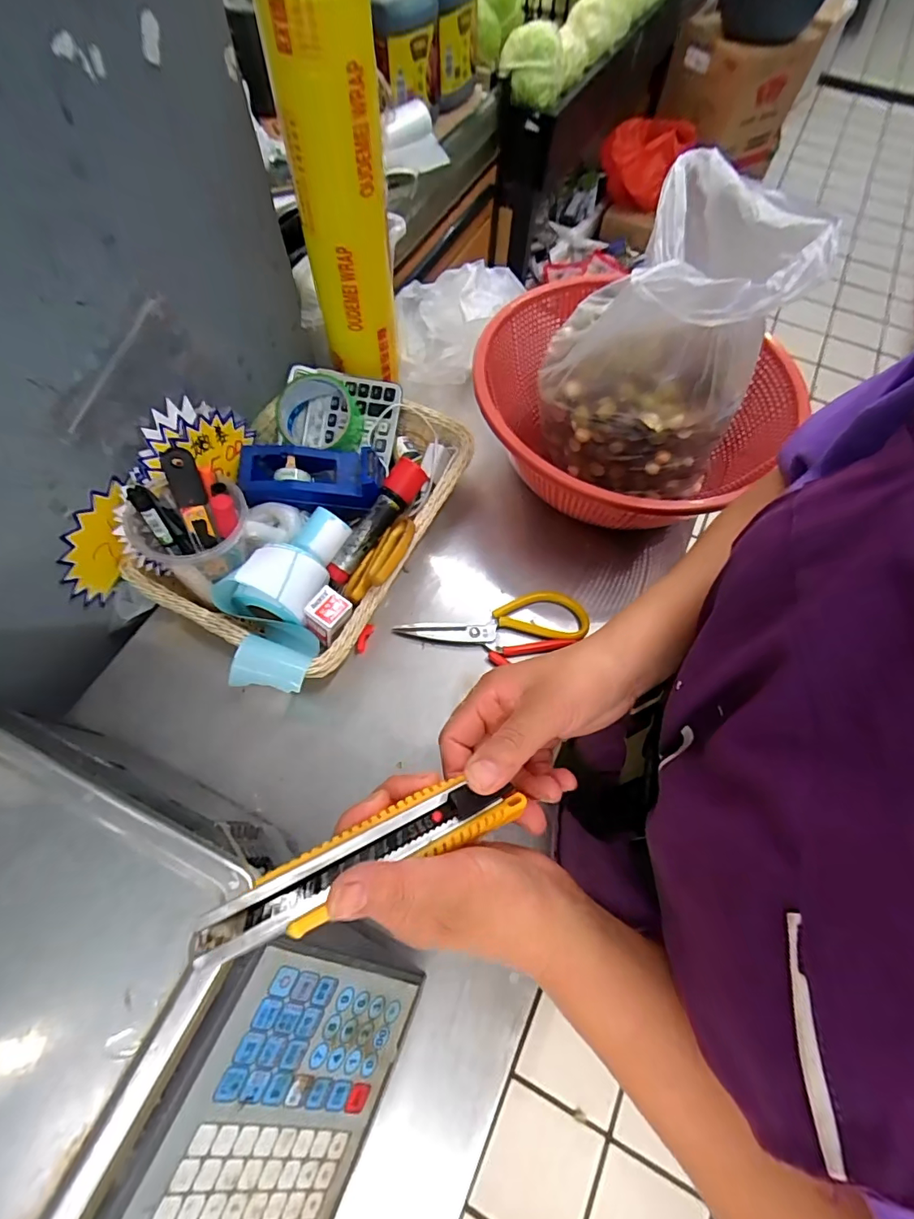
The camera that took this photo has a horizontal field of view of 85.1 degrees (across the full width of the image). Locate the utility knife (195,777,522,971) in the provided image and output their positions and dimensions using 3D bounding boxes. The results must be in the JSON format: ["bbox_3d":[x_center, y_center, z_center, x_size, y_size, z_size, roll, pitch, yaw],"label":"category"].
[{"bbox_3d":[-0.036,0.109,0.225,0.143,0.008,0.029,-14,60,-28],"label":"utility knife"}]

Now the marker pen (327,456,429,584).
[{"bbox_3d":[-0.089,-0.097,0.547,0.027,0.036,0.153,33,83,16],"label":"marker pen"}]

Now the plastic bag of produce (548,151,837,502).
[{"bbox_3d":[0.192,-0.267,0.487,0.189,0.233,0.235,15,64,4],"label":"plastic bag of produce"}]

